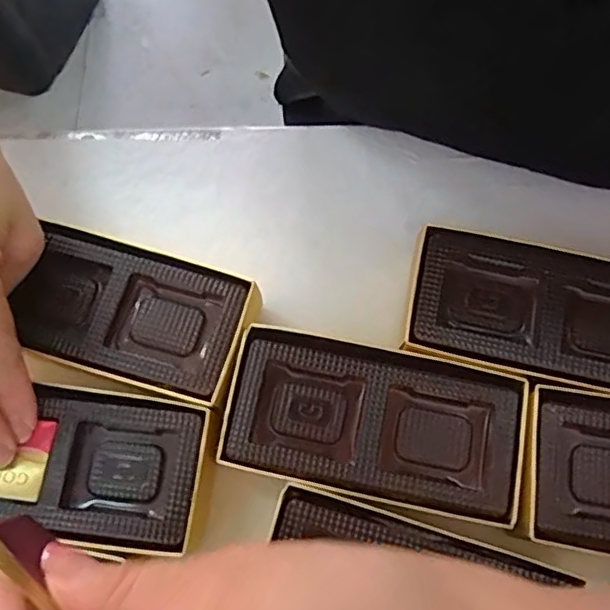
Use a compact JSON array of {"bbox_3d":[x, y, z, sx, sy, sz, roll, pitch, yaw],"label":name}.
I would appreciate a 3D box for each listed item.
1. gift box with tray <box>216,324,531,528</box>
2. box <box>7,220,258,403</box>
[{"bbox_3d":[0.029,0.049,0.248,0.117,0.038,0.062,12,72,5],"label":"gift box with tray"},{"bbox_3d":[-0.075,0.006,0.264,0.100,0.037,0.057,16,73,7],"label":"box"}]

